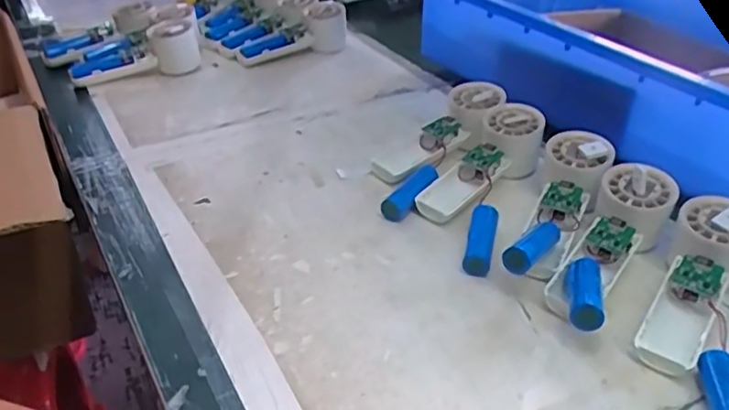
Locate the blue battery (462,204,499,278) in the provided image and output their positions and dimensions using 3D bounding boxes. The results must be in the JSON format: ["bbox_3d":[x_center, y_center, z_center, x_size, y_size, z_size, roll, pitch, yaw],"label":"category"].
[{"bbox_3d":[0.096,0.026,0.518,0.022,0.018,0.075,8,35,12],"label":"blue battery"}]

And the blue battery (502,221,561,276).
[{"bbox_3d":[0.131,0.031,0.489,0.021,0.020,0.083,22,27,29],"label":"blue battery"}]

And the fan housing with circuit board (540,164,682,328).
[{"bbox_3d":[0.184,0.033,0.476,0.060,0.061,0.165,20,39,26],"label":"fan housing with circuit board"}]

